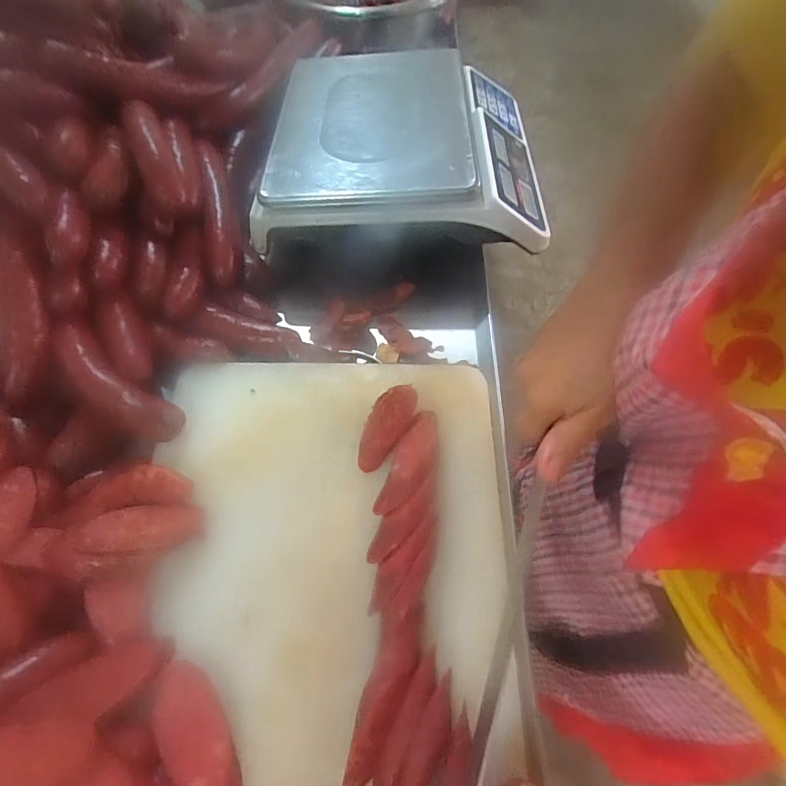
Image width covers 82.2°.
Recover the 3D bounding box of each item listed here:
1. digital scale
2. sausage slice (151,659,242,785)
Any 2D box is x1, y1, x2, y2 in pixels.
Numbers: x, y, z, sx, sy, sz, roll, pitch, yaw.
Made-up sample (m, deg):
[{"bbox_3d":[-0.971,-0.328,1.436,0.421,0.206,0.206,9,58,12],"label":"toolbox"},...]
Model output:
[{"bbox_3d":[0.017,-0.322,0.566,0.326,0.085,0.356,1,58,1],"label":"digital scale"},{"bbox_3d":[-0.122,0.218,0.280,0.037,0.016,0.097,-32,63,-18],"label":"sausage slice"}]

